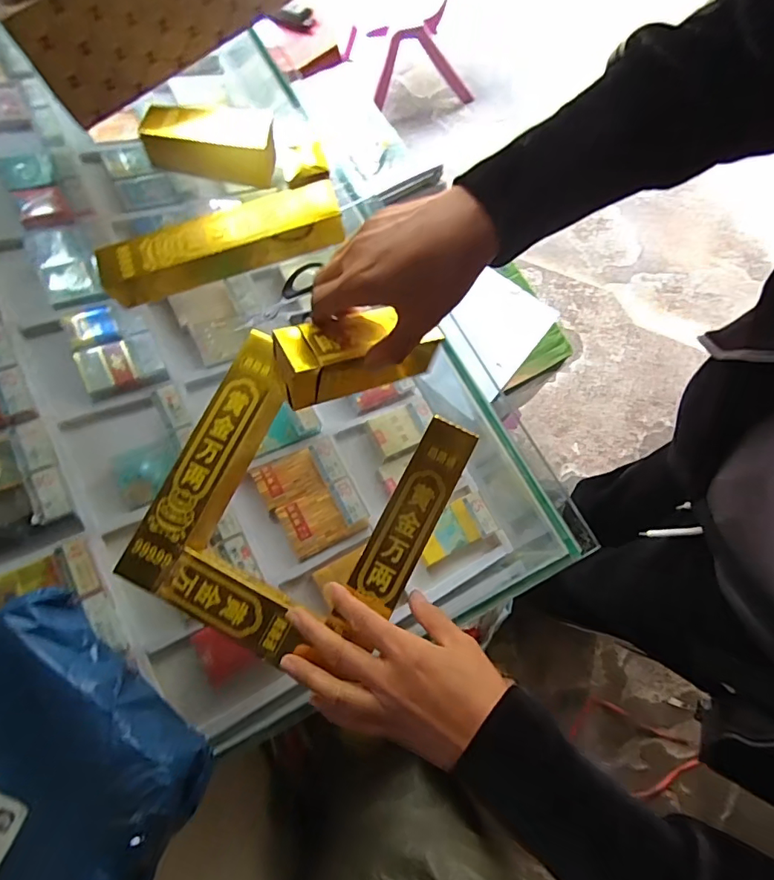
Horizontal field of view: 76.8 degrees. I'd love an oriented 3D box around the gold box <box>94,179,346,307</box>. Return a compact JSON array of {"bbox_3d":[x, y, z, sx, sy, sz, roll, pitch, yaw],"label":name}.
[{"bbox_3d":[-0.160,-0.190,0.477,0.236,0.043,0.051,-17,76,-2],"label":"gold box"}]

